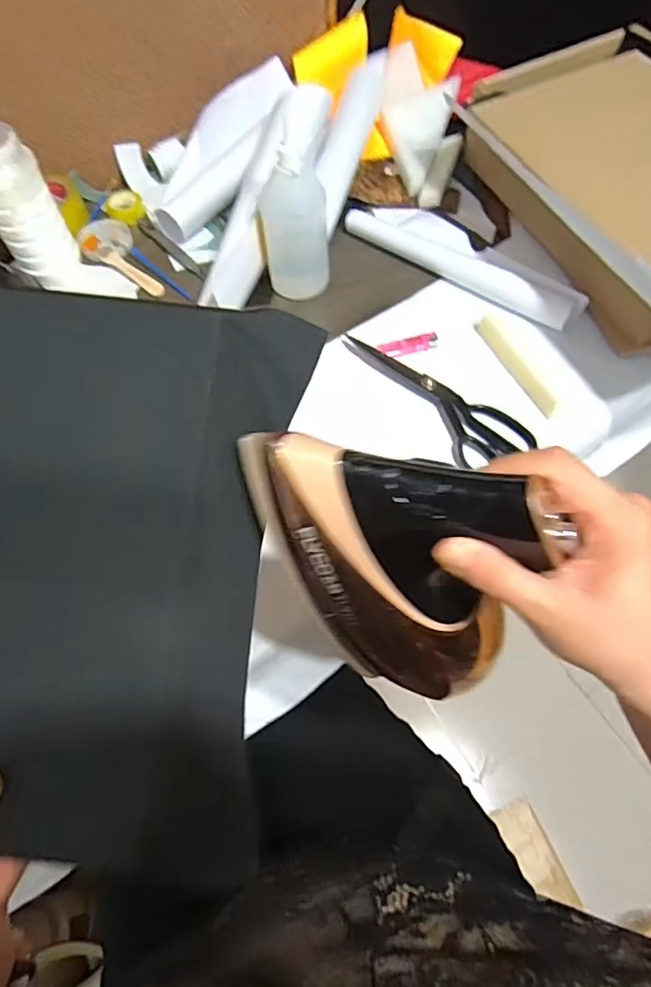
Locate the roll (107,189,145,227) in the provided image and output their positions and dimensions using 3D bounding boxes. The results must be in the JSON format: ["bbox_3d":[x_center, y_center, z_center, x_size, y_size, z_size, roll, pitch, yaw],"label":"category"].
[{"bbox_3d":[-0.290,-0.414,0.786,0.052,0.022,0.050,-1,61,1],"label":"roll"}]

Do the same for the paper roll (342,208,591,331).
[{"bbox_3d":[0.171,-0.296,0.687,0.315,0.028,0.062,35,68,18],"label":"paper roll"}]

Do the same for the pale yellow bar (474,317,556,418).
[{"bbox_3d":[0.223,-0.153,0.635,0.016,0.018,0.149,-22,63,-10],"label":"pale yellow bar"}]

